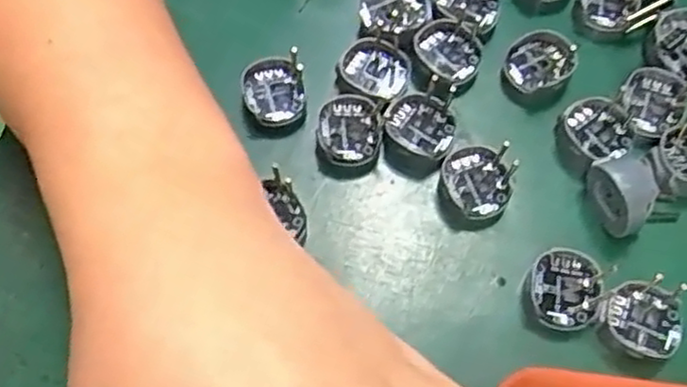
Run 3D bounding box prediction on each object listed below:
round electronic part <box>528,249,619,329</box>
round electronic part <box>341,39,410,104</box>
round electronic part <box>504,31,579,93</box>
[{"bbox_3d":[0.078,0.035,0.258,0.027,0.012,0.027,0,66,0],"label":"round electronic part"},{"bbox_3d":[0.013,-0.049,0.295,0.029,0.005,0.026,22,68,10],"label":"round electronic part"},{"bbox_3d":[0.080,-0.053,0.297,0.026,0.010,0.026,0,66,0],"label":"round electronic part"}]

